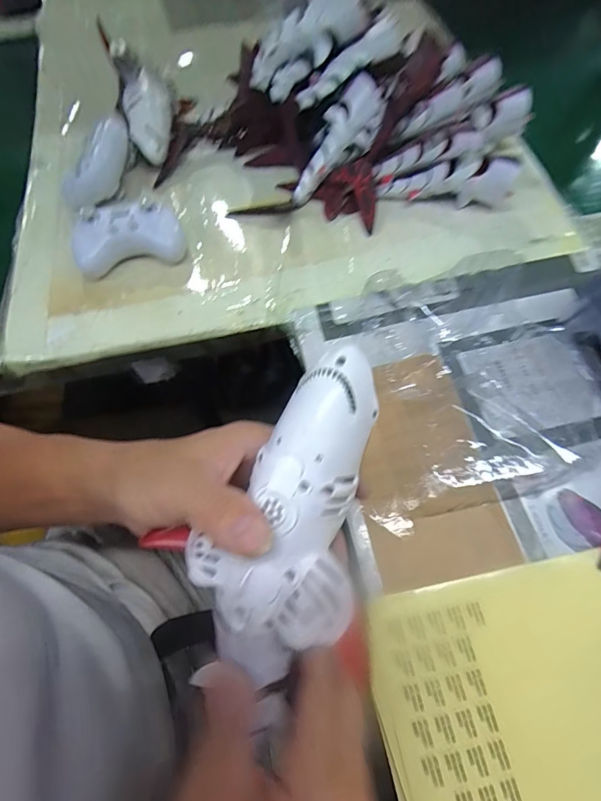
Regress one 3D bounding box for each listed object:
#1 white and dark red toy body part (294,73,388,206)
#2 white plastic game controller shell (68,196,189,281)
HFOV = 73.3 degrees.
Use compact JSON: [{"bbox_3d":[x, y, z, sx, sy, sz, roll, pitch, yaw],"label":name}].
[{"bbox_3d":[0.036,-0.287,0.458,0.049,0.053,0.147,41,95,18],"label":"white and dark red toy body part"},{"bbox_3d":[-0.186,-0.175,0.428,0.113,0.049,0.059,-17,66,-6],"label":"white plastic game controller shell"}]

